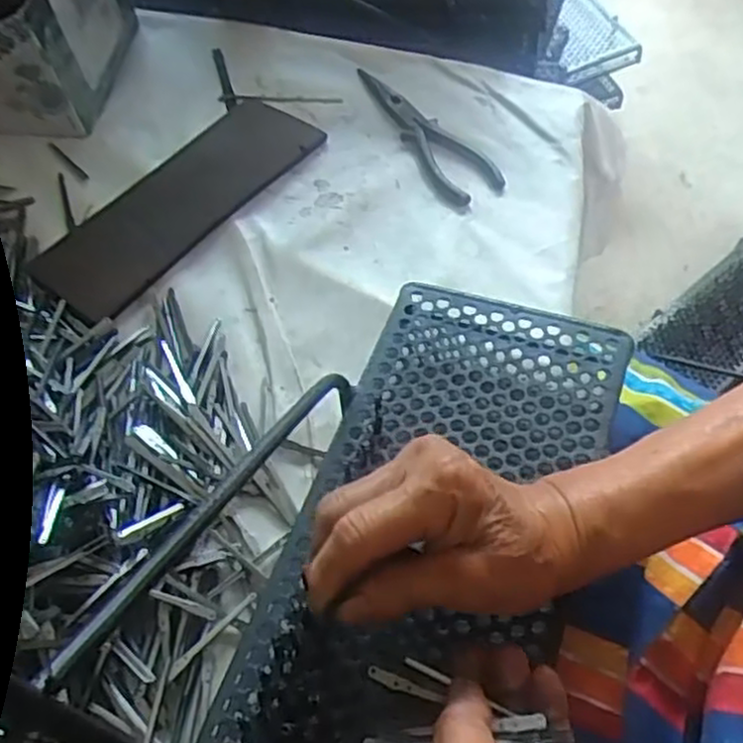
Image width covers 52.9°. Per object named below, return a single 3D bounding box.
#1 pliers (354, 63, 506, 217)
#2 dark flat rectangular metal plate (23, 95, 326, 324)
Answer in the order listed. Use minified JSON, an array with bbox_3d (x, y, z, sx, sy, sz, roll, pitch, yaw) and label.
[{"bbox_3d":[0.051,-0.214,0.655,0.057,0.009,0.197,-19,58,-11],"label":"pliers"},{"bbox_3d":[-0.157,-0.143,0.618,0.098,0.017,0.260,33,63,21],"label":"dark flat rectangular metal plate"}]

